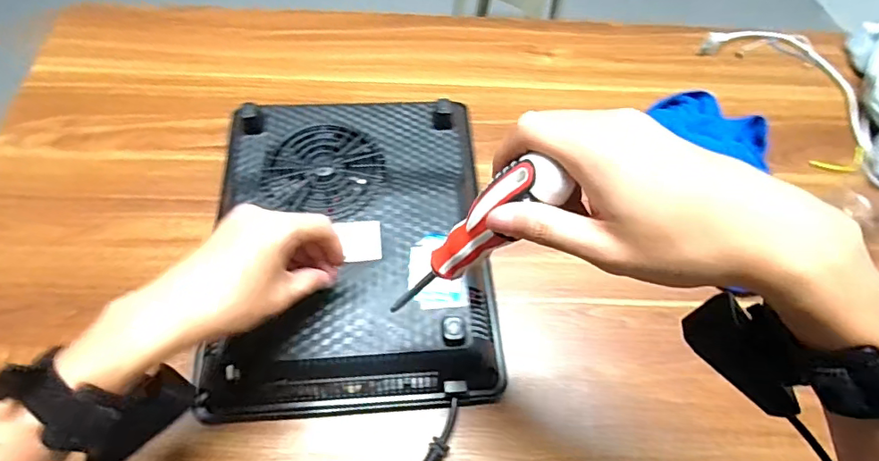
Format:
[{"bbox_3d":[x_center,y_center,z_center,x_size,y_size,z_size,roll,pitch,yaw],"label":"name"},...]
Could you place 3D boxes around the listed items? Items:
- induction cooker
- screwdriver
[{"bbox_3d":[-0.087,0.006,0.505,0.265,0.058,0.322,-3,61,-5],"label":"induction cooker"},{"bbox_3d":[0.014,0.009,0.303,0.029,0.161,0.026,7,56,-31],"label":"screwdriver"}]

